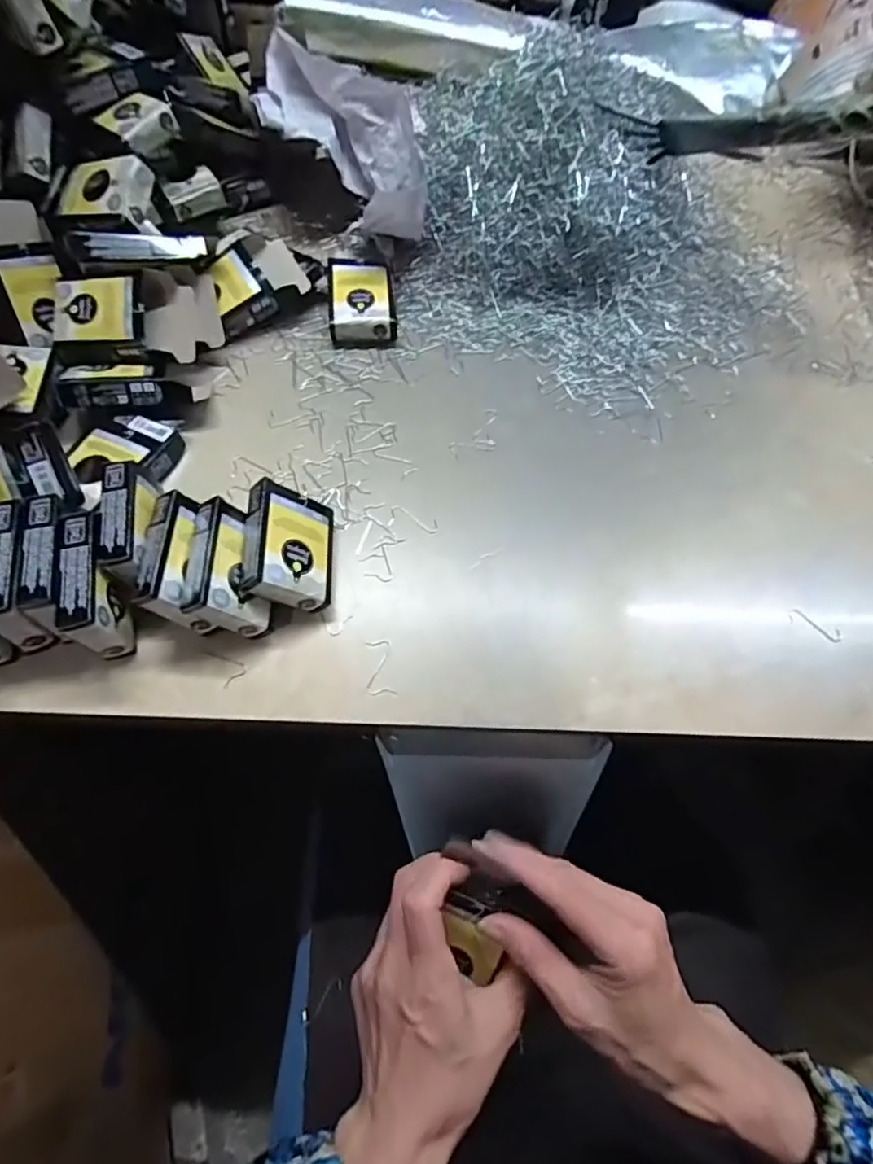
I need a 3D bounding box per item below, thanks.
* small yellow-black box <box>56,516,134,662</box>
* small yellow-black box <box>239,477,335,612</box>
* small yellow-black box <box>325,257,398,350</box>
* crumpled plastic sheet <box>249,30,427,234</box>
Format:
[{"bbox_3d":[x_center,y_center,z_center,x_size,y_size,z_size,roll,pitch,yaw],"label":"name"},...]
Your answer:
[{"bbox_3d":[-0.205,0.004,0.361,0.023,0.058,0.074,-12,66,-9],"label":"small yellow-black box"},{"bbox_3d":[-0.094,-0.023,0.381,0.059,0.018,0.072,23,56,-40],"label":"small yellow-black box"},{"bbox_3d":[-0.064,-0.236,0.503,0.053,0.029,0.078,-7,65,-6],"label":"small yellow-black box"},{"bbox_3d":[-0.081,-0.374,0.507,0.101,0.069,0.207,-37,85,-18],"label":"crumpled plastic sheet"}]

